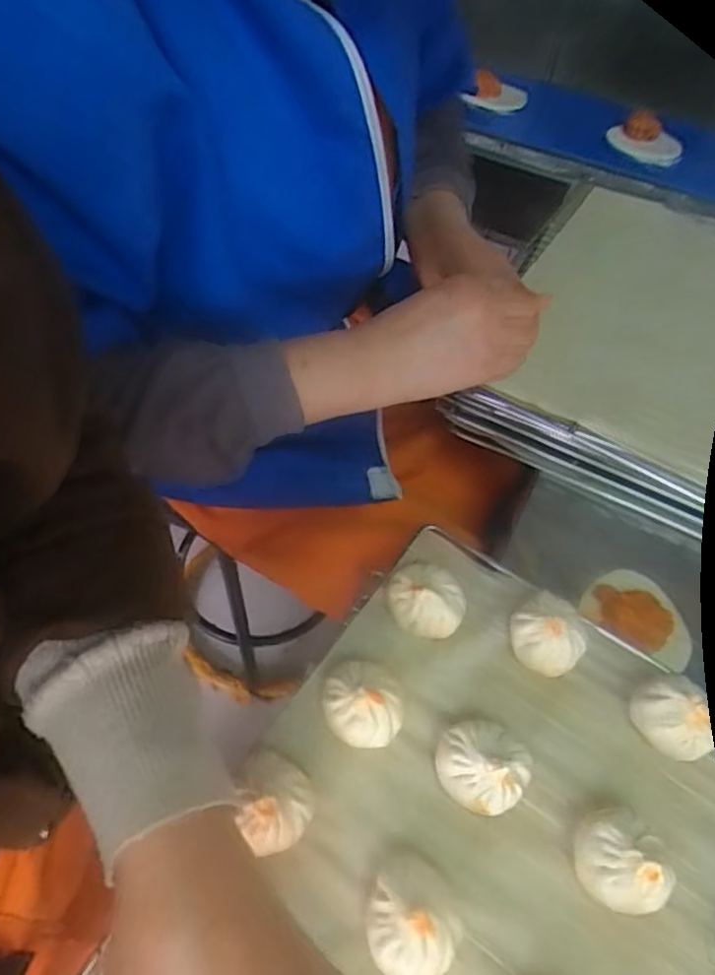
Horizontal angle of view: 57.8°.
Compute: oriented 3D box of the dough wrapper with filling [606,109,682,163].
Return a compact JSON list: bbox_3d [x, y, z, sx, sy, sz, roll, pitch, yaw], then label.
[{"bbox_3d":[0.399,-0.497,0.916,0.077,0.035,0.098,-12,57,-11],"label":"dough wrapper with filling"}]

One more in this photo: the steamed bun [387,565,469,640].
[{"bbox_3d":[0.049,0.080,0.463,0.055,0.038,0.045,39,62,22],"label":"steamed bun"}]

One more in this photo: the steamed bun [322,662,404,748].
[{"bbox_3d":[0.003,0.141,0.422,0.050,0.043,0.049,3,55,-1],"label":"steamed bun"}]

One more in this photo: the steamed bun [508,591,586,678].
[{"bbox_3d":[0.132,0.104,0.451,0.049,0.045,0.045,1,55,-2],"label":"steamed bun"}]

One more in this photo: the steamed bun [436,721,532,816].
[{"bbox_3d":[0.077,0.173,0.402,0.052,0.045,0.049,1,55,-2],"label":"steamed bun"}]

